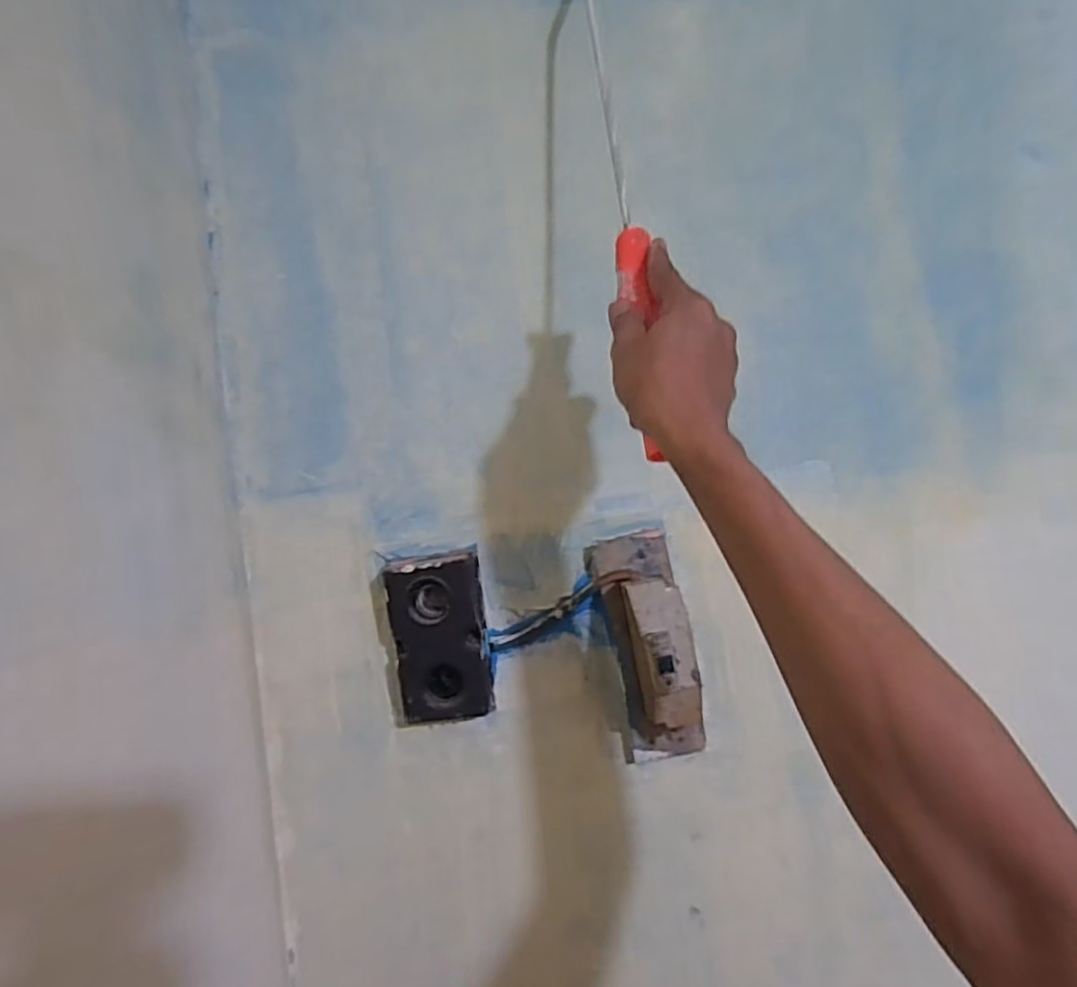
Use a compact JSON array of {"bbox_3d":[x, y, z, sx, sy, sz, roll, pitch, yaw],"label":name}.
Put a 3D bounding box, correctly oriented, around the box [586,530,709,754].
[{"bbox_3d":[0.090,0.128,0.554,0.082,0.182,0.086,-4,0,3],"label":"box"}]

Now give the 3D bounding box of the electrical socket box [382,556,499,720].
[{"bbox_3d":[-0.083,0.123,0.588,0.076,0.134,0.042,-4,0,8],"label":"electrical socket box"}]

